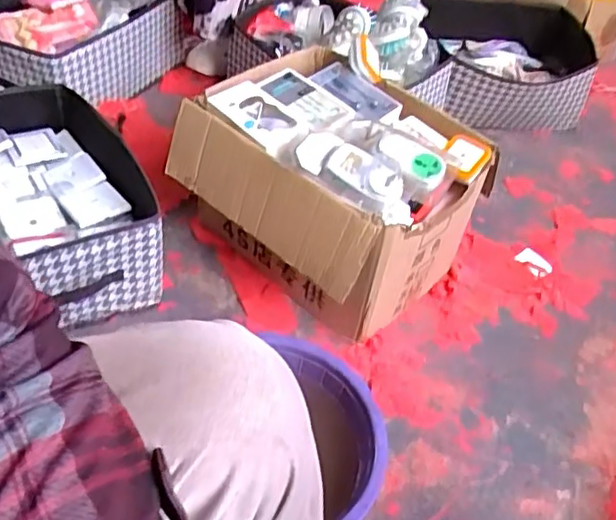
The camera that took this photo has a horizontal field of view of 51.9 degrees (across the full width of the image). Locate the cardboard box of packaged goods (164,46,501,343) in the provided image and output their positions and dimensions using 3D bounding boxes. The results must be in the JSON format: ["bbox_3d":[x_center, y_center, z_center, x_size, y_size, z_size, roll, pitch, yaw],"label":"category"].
[{"bbox_3d":[0.028,-0.104,1.011,0.390,0.301,0.316,34,49,25],"label":"cardboard box of packaged goods"}]

